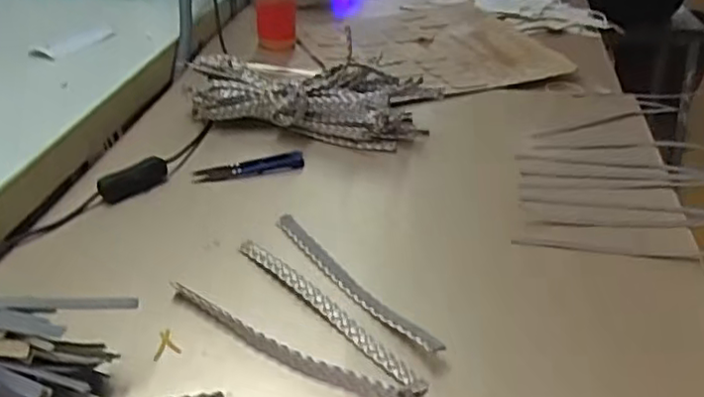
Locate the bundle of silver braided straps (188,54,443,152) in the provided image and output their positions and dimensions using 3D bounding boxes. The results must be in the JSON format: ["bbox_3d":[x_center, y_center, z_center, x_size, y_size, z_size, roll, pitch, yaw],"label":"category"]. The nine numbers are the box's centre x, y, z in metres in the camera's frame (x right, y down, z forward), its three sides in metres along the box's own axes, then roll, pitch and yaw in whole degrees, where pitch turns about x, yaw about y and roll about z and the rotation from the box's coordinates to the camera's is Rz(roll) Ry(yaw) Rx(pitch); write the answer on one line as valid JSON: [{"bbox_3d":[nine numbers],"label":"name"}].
[{"bbox_3d":[-0.040,-0.098,0.686,0.251,0.060,0.097,1,33,-1],"label":"bundle of silver braided straps"}]

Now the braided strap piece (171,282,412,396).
[{"bbox_3d":[-0.048,0.094,0.432,0.185,0.013,0.015,20,37,26],"label":"braided strap piece"}]

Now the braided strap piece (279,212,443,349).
[{"bbox_3d":[-0.004,0.056,0.484,0.015,0.015,0.185,-20,39,-30],"label":"braided strap piece"}]

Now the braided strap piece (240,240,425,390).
[{"bbox_3d":[-0.022,0.071,0.463,0.013,0.006,0.183,-26,42,-35],"label":"braided strap piece"}]

